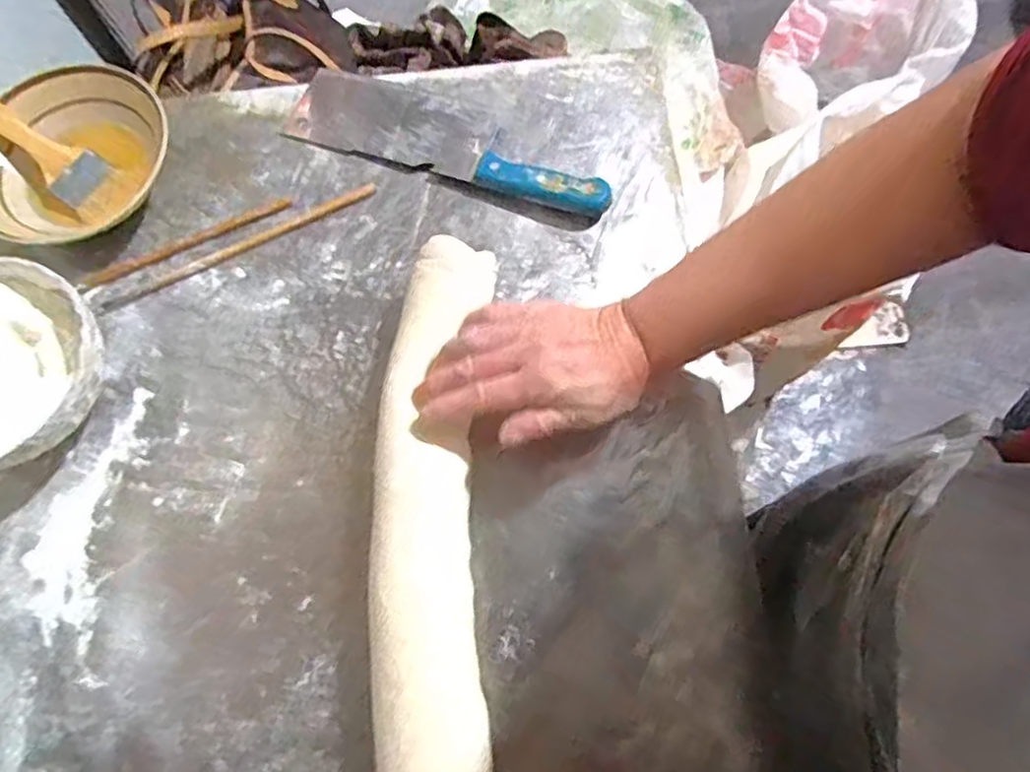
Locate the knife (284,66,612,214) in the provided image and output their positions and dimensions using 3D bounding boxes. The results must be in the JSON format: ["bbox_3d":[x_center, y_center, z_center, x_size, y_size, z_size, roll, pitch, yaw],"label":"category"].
[{"bbox_3d":[-0.053,-0.213,0.550,0.282,0.024,0.075,18,75,7],"label":"knife"}]

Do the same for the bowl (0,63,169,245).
[{"bbox_3d":[-0.362,-0.187,0.537,0.140,0.055,0.158,-8,73,-1],"label":"bowl"}]

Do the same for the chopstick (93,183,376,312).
[{"bbox_3d":[-0.226,-0.115,0.537,0.237,0.006,0.010,-27,75,-6],"label":"chopstick"}]

